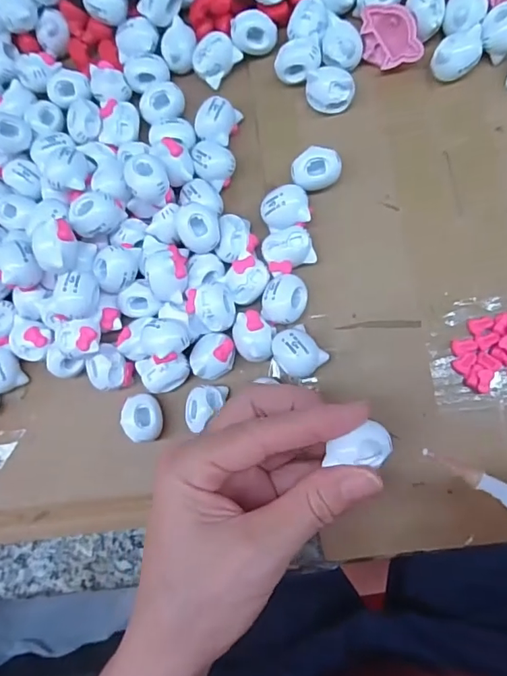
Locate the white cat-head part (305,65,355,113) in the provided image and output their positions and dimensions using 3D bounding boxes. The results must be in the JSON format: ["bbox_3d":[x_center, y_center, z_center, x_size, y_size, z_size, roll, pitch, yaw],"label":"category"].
[{"bbox_3d":[0.041,-0.134,0.264,0.026,0.016,0.018,8,90,8],"label":"white cat-head part"}]

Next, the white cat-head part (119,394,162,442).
[{"bbox_3d":[-0.059,0.042,0.260,0.018,0.015,0.024,0,89,8],"label":"white cat-head part"}]

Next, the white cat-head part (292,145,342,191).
[{"bbox_3d":[0.034,-0.089,0.262,0.025,0.020,0.020,-21,86,7],"label":"white cat-head part"}]

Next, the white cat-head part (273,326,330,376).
[{"bbox_3d":[0.023,0.007,0.250,0.021,0.021,0.025,-40,84,5],"label":"white cat-head part"}]

